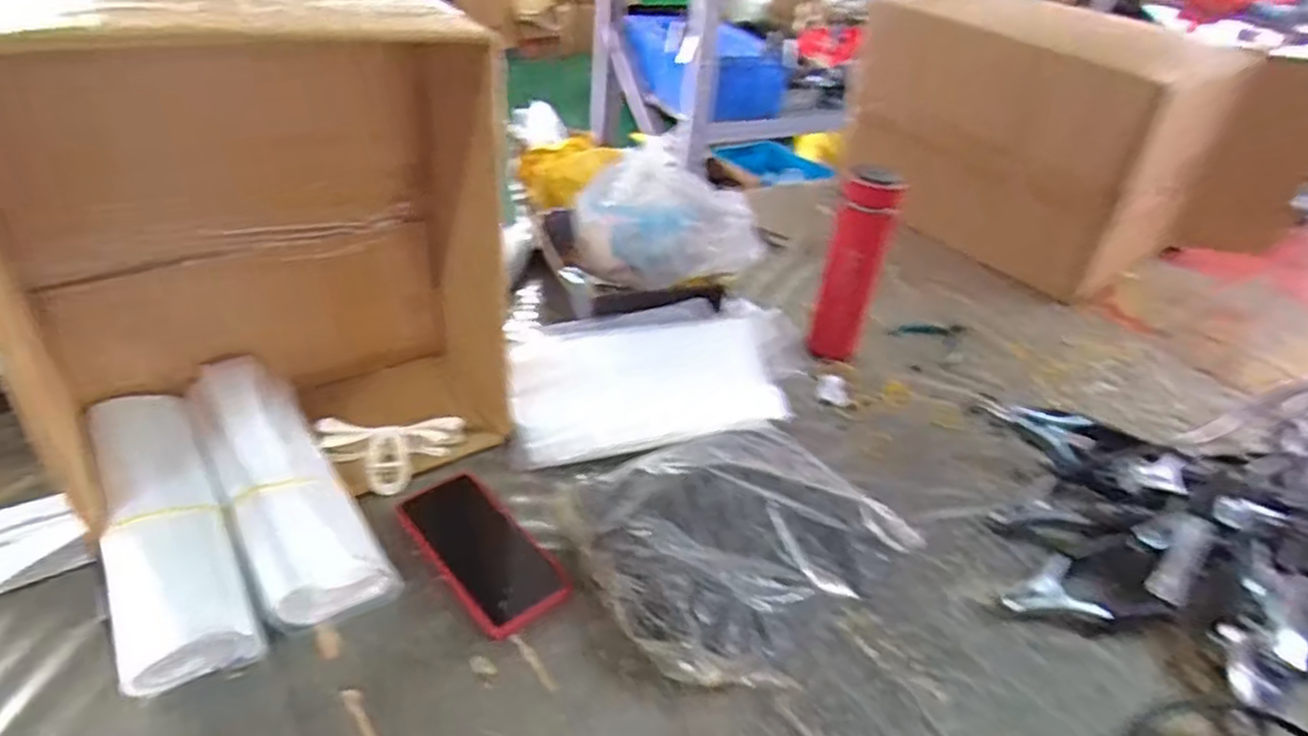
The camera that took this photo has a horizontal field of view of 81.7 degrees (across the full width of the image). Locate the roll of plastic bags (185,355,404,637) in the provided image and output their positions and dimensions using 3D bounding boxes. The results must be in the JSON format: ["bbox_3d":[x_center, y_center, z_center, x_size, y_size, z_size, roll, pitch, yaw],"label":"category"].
[{"bbox_3d":[-0.315,0.103,0.632,0.095,0.088,0.259,-21,41,-35],"label":"roll of plastic bags"}]

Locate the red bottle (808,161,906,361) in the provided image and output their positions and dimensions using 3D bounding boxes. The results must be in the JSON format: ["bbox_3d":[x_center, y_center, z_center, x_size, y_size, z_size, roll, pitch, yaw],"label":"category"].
[{"bbox_3d":[0.241,-0.121,0.922,0.062,0.235,0.069,13,33,10],"label":"red bottle"}]

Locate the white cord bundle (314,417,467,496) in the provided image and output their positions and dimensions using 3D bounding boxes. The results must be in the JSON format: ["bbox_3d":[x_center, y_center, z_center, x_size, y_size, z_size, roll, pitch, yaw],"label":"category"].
[{"bbox_3d":[-0.245,0.079,0.713,0.131,0.041,0.065,-3,34,-14],"label":"white cord bundle"}]

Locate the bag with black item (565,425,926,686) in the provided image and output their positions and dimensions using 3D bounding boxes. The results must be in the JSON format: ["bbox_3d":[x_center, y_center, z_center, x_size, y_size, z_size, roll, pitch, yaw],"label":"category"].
[{"bbox_3d":[0.074,0.144,0.652,0.262,0.073,0.228,-15,41,-29],"label":"bag with black item"}]

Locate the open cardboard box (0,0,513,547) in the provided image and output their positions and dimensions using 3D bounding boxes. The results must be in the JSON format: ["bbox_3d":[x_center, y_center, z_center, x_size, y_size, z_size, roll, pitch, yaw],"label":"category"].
[{"bbox_3d":[-0.317,-0.080,0.623,0.346,0.412,0.184,-20,44,-34],"label":"open cardboard box"}]

